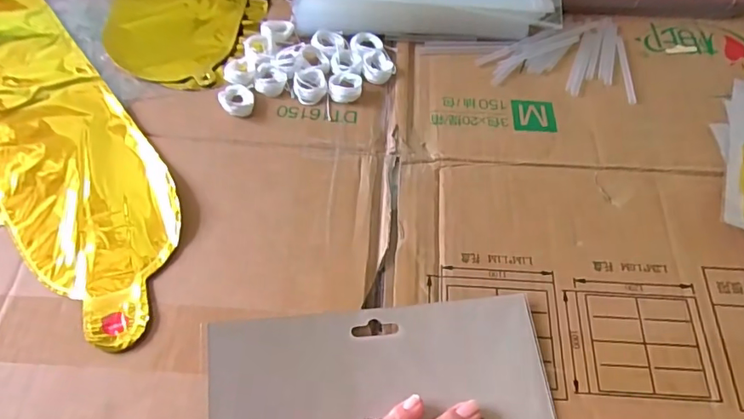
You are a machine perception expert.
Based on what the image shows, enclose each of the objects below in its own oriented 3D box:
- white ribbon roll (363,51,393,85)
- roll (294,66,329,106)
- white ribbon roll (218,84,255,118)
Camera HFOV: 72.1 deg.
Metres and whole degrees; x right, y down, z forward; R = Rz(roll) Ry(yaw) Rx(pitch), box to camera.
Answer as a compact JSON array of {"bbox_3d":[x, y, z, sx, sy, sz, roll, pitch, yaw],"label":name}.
[{"bbox_3d":[0.005,-0.120,0.429,0.024,0.006,0.034,-3,60,-1],"label":"white ribbon roll"},{"bbox_3d":[-0.049,-0.102,0.413,0.026,0.007,0.033,-5,60,-2],"label":"roll"},{"bbox_3d":[-0.106,-0.087,0.401,0.025,0.011,0.029,-3,60,-1],"label":"white ribbon roll"}]

